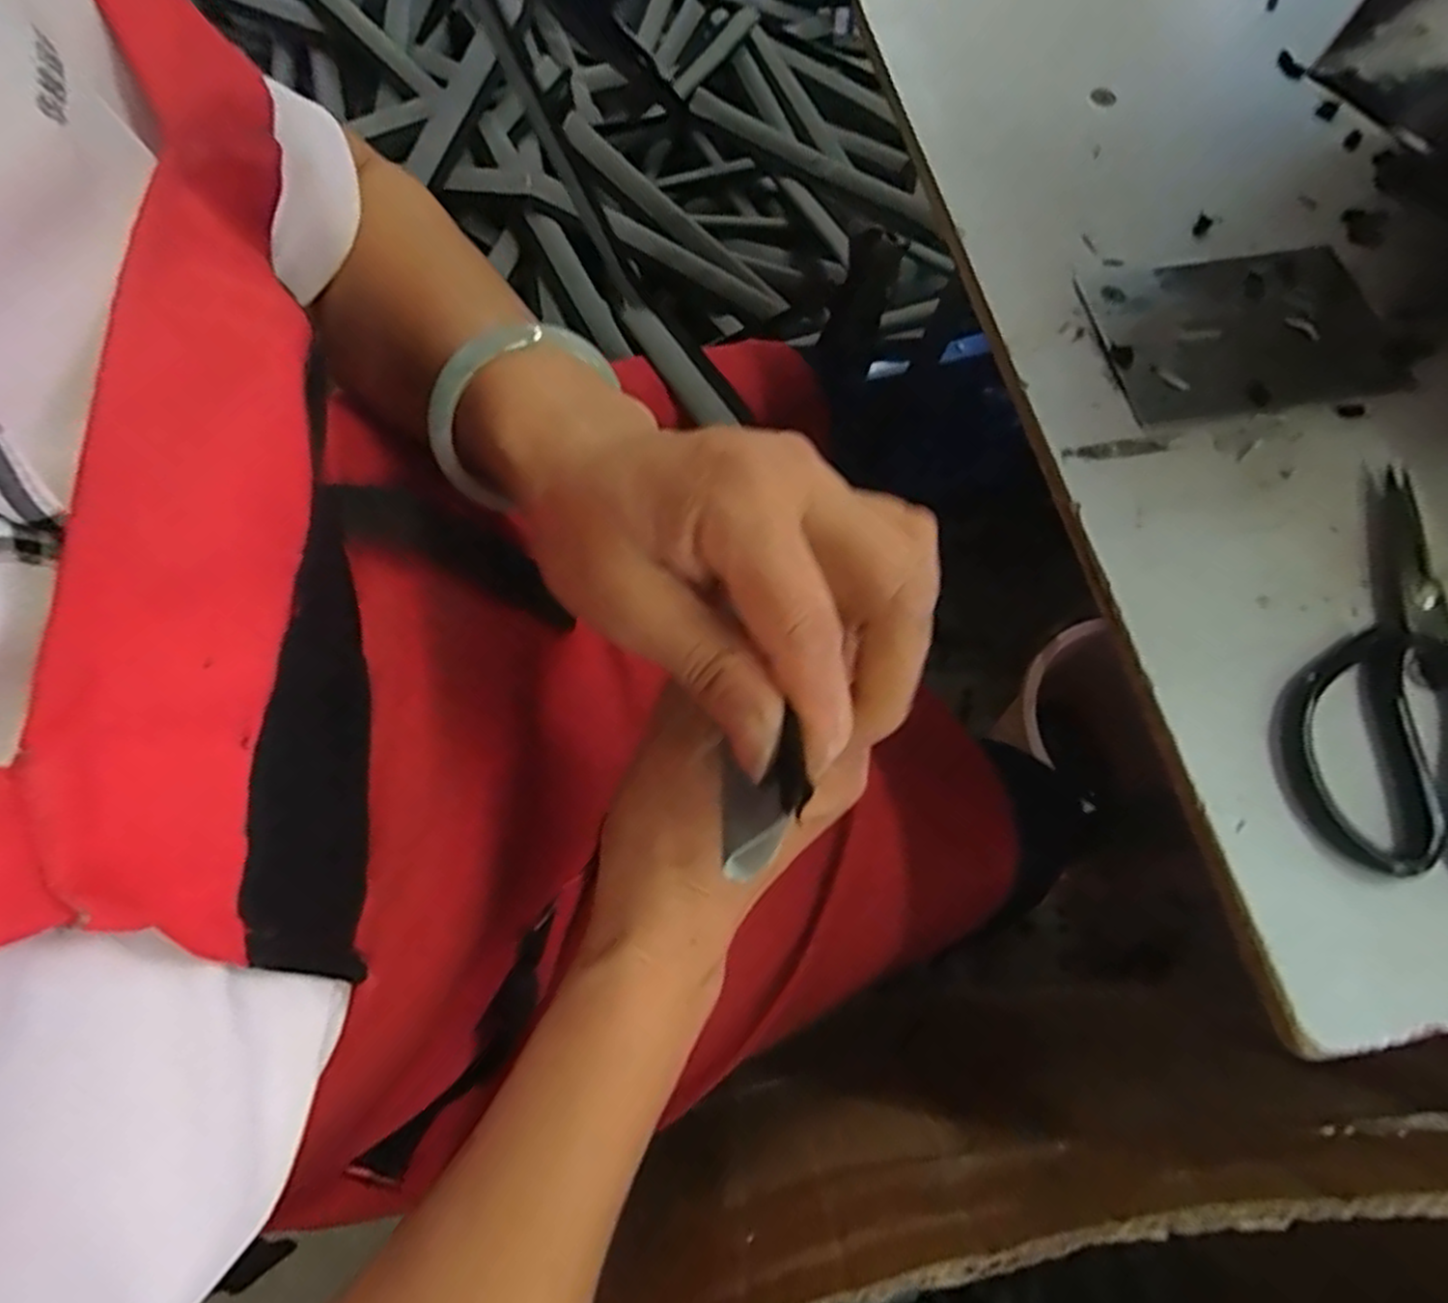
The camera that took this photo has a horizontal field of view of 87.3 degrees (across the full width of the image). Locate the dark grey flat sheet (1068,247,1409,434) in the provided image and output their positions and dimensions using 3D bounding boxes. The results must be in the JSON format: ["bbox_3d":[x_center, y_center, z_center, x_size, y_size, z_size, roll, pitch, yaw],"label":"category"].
[{"bbox_3d":[0.256,-0.157,0.375,0.140,0.006,0.096,-8,68,-4],"label":"dark grey flat sheet"}]

